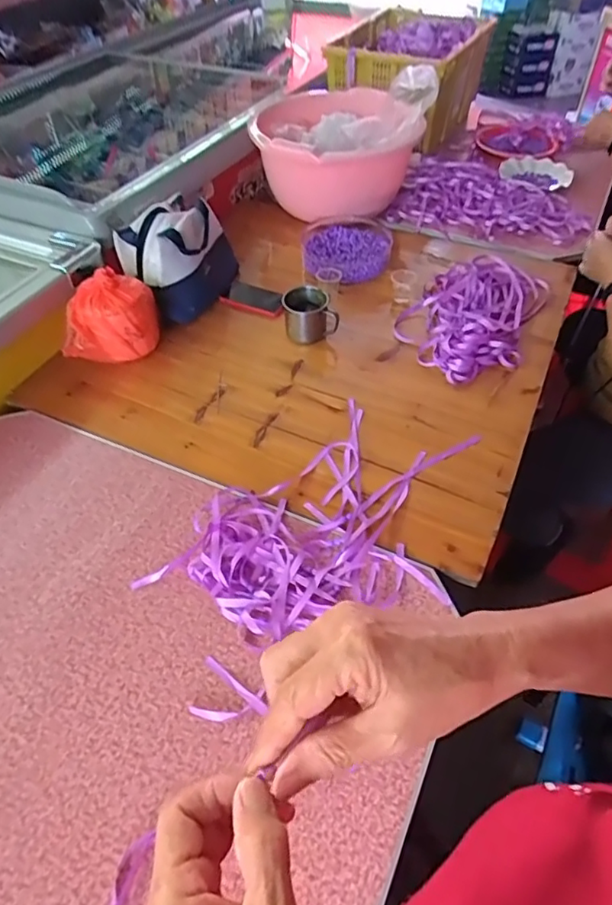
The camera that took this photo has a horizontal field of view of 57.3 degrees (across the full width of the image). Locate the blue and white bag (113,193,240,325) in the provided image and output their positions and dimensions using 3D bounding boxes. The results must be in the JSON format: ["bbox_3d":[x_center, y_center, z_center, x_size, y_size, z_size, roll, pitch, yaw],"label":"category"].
[{"bbox_3d":[-0.254,-0.399,1.138,0.153,0.171,0.246,18,52,17],"label":"blue and white bag"}]

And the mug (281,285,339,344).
[{"bbox_3d":[0.005,-0.263,1.071,0.095,0.082,0.100,-9,49,-6],"label":"mug"}]

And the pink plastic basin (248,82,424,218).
[{"bbox_3d":[0.068,-0.734,1.379,0.386,0.198,0.384,-1,49,1],"label":"pink plastic basin"}]

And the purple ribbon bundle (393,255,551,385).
[{"bbox_3d":[0.318,-0.273,1.089,0.234,0.045,0.380,21,53,19],"label":"purple ribbon bundle"}]

